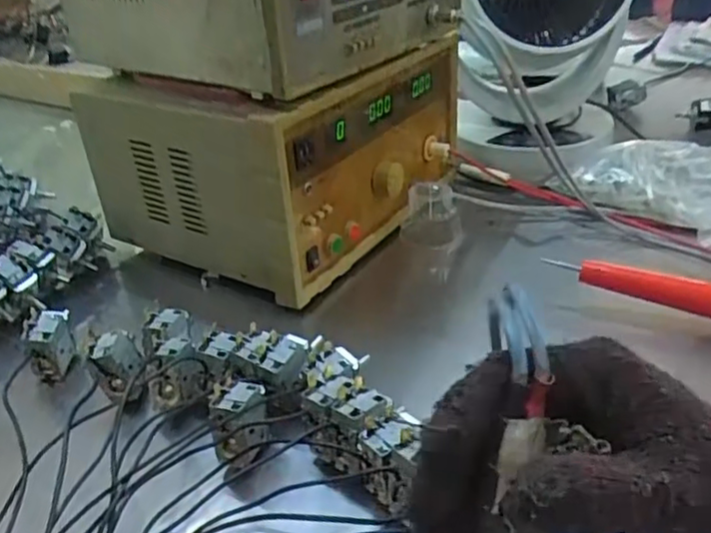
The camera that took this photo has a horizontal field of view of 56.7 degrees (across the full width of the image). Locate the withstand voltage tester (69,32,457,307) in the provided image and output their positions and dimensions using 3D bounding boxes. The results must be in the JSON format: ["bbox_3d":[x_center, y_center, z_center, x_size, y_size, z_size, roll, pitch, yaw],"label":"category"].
[{"bbox_3d":[-0.072,-0.136,0.678,0.248,0.162,0.310,16,37,29],"label":"withstand voltage tester"}]

